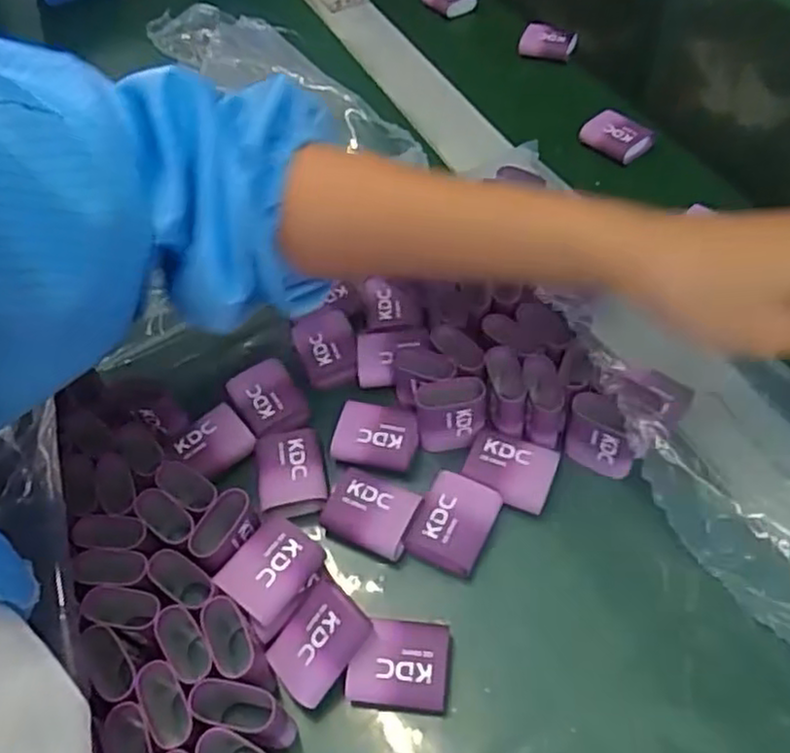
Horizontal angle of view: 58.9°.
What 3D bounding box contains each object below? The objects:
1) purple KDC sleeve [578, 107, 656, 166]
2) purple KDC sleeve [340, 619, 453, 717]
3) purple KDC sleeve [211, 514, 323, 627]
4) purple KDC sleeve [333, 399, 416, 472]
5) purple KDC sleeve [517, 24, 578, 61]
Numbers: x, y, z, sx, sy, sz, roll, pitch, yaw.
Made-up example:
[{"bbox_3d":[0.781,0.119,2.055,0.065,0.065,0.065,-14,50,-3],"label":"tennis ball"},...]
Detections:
[{"bbox_3d":[0.161,-0.175,0.508,0.045,0.018,0.032,34,59,26],"label":"purple KDC sleeve"},{"bbox_3d":[0.002,0.127,0.304,0.042,0.025,0.035,2,51,4],"label":"purple KDC sleeve"},{"bbox_3d":[-0.056,0.088,0.315,0.034,0.019,0.041,24,55,20],"label":"purple KDC sleeve"},{"bbox_3d":[-0.010,0.029,0.366,0.043,0.011,0.032,10,52,10],"label":"purple KDC sleeve"},{"bbox_3d":[0.128,-0.280,0.587,0.046,0.021,0.018,9,52,10],"label":"purple KDC sleeve"}]

